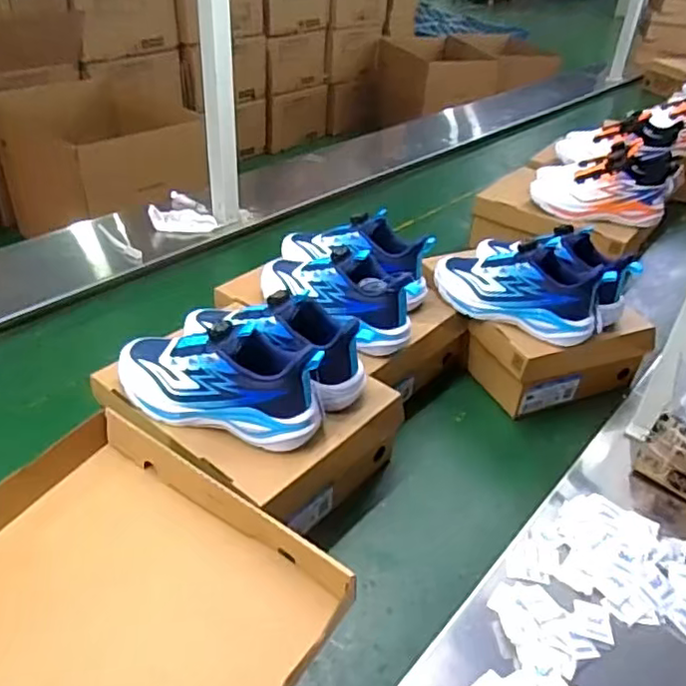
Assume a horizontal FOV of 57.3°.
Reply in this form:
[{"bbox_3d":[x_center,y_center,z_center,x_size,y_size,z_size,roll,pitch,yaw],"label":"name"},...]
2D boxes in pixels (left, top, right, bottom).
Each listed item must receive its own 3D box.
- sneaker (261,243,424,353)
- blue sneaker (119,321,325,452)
[{"bbox_3d":[-0.014,-0.080,0.862,0.079,0.103,0.239,-28,45,-37],"label":"sneaker"},{"bbox_3d":[-0.139,0.031,0.689,0.235,0.109,0.075,11,35,11],"label":"blue sneaker"}]

